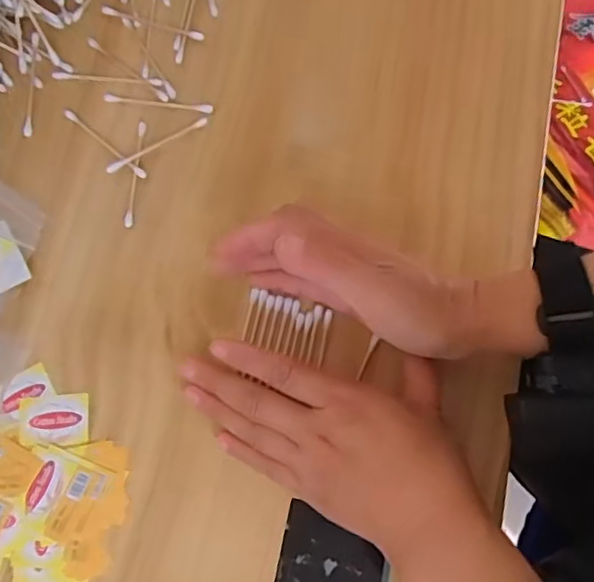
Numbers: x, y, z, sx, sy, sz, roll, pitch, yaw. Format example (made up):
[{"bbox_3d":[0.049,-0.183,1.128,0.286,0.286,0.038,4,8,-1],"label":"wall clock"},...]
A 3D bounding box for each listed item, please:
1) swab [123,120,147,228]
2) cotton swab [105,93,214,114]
[{"bbox_3d":[-0.103,-0.076,0.378,0.006,0.004,0.073,4,77,0],"label":"swab"},{"bbox_3d":[-0.091,-0.124,0.388,0.071,0.004,0.006,6,77,1],"label":"cotton swab"}]

